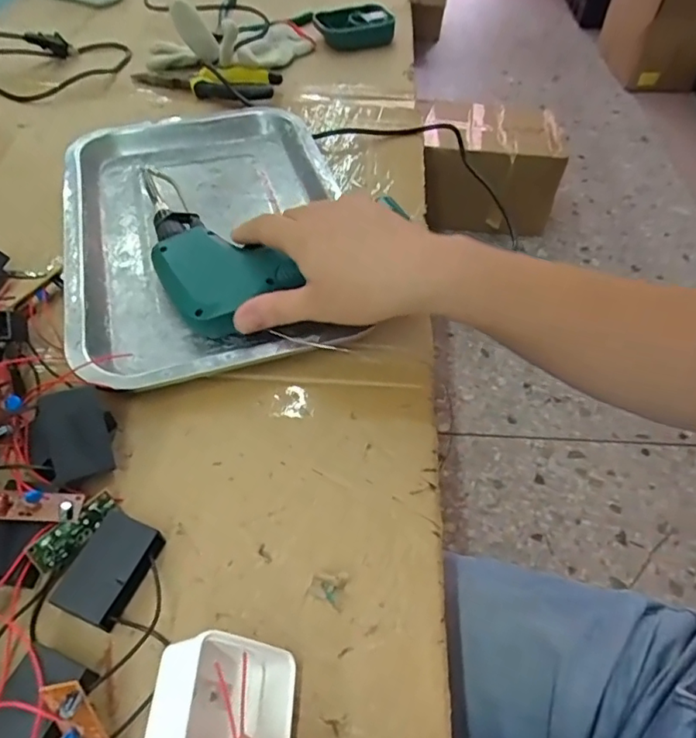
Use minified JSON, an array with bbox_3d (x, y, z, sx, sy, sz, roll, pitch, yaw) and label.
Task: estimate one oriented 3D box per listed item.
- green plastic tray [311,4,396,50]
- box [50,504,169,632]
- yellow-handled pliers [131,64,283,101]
[{"bbox_3d":[0.008,-0.402,0.650,0.092,0.032,0.057,1,52,1],"label":"green plastic tray"},{"bbox_3d":[-0.114,0.098,0.266,0.033,0.016,0.048,19,54,15],"label":"box"},{"bbox_3d":[-0.150,-0.303,0.567,0.151,0.025,0.049,13,53,11],"label":"yellow-handled pliers"}]

